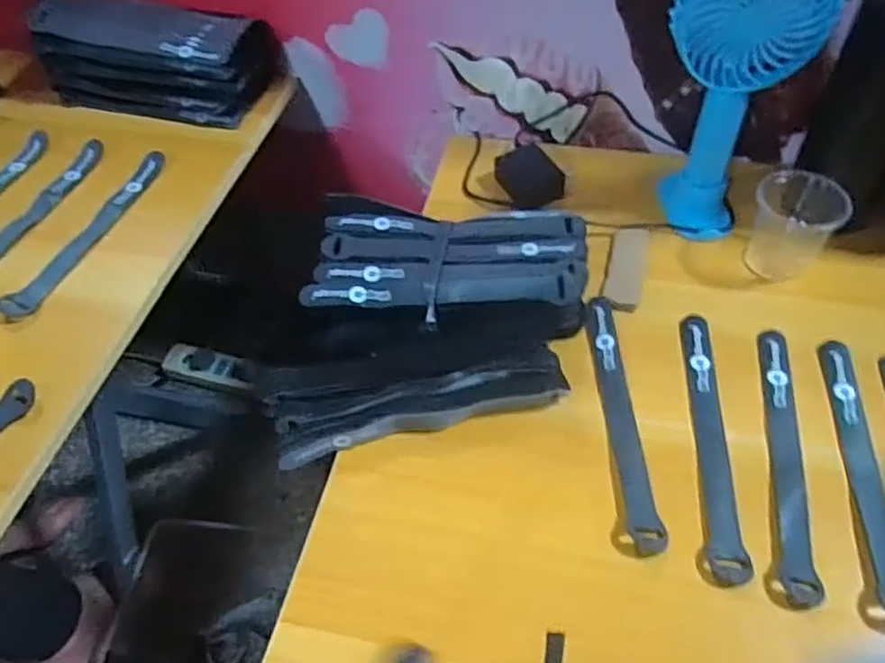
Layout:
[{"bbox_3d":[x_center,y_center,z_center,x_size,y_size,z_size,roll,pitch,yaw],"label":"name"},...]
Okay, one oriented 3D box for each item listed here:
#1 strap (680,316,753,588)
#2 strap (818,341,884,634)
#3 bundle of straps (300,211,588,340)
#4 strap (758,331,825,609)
[{"bbox_3d":[0.179,0.068,0.457,0.024,0.006,0.205,3,49,7],"label":"strap"},{"bbox_3d":[0.267,0.086,0.436,0.028,0.009,0.207,7,52,9],"label":"strap"},{"bbox_3d":[0.006,-0.049,0.534,0.207,0.043,0.127,3,52,6],"label":"bundle of straps"},{"bbox_3d":[0.225,0.078,0.447,0.021,0.005,0.206,6,49,14],"label":"strap"}]

